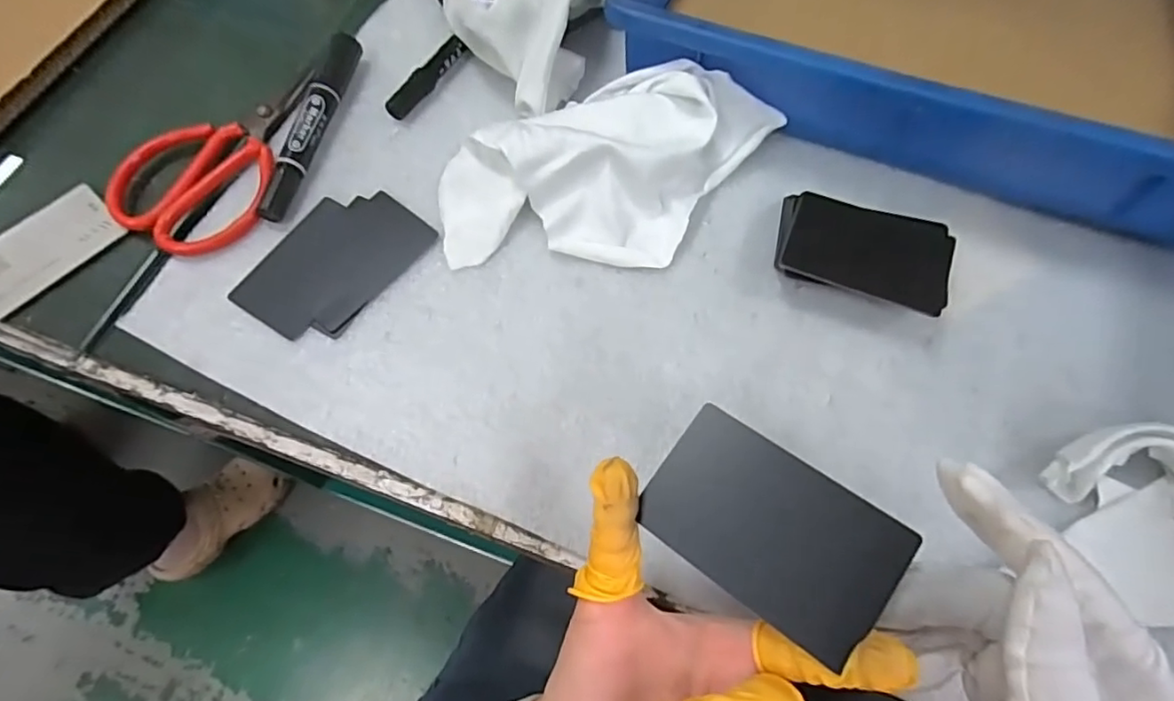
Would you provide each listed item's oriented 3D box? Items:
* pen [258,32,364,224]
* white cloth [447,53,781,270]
[{"bbox_3d":[-0.178,-0.147,0.380,0.018,0.021,0.143,10,70,5],"label":"pen"},{"bbox_3d":[0.010,-0.110,0.350,0.194,0.040,0.111,0,69,1],"label":"white cloth"}]

